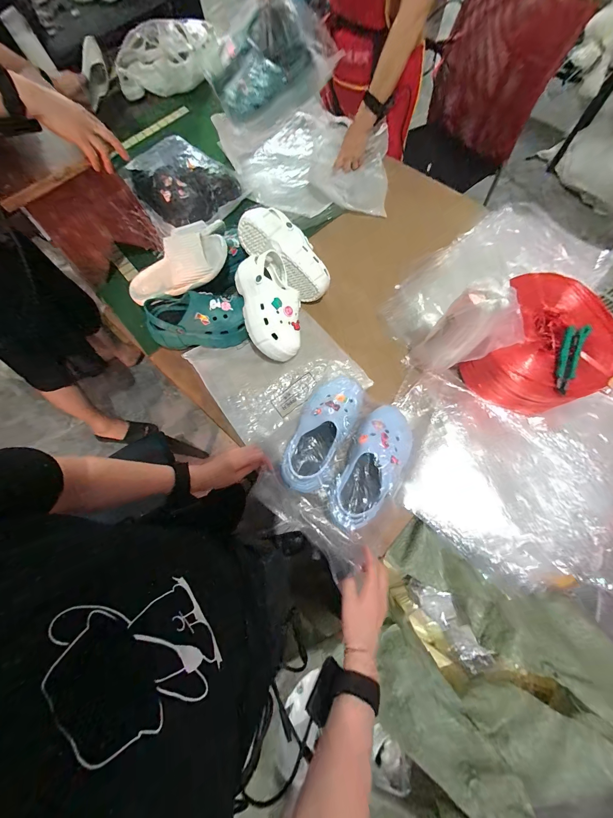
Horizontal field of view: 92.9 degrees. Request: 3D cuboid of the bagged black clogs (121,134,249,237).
[{"bbox_3d":[-0.344,-0.638,0.831,0.280,0.099,0.255,-37,75,-9],"label":"bagged black clogs"}]

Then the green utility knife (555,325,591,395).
[{"bbox_3d":[0.497,-0.103,0.547,0.038,0.025,0.150,29,76,10],"label":"green utility knife"}]

